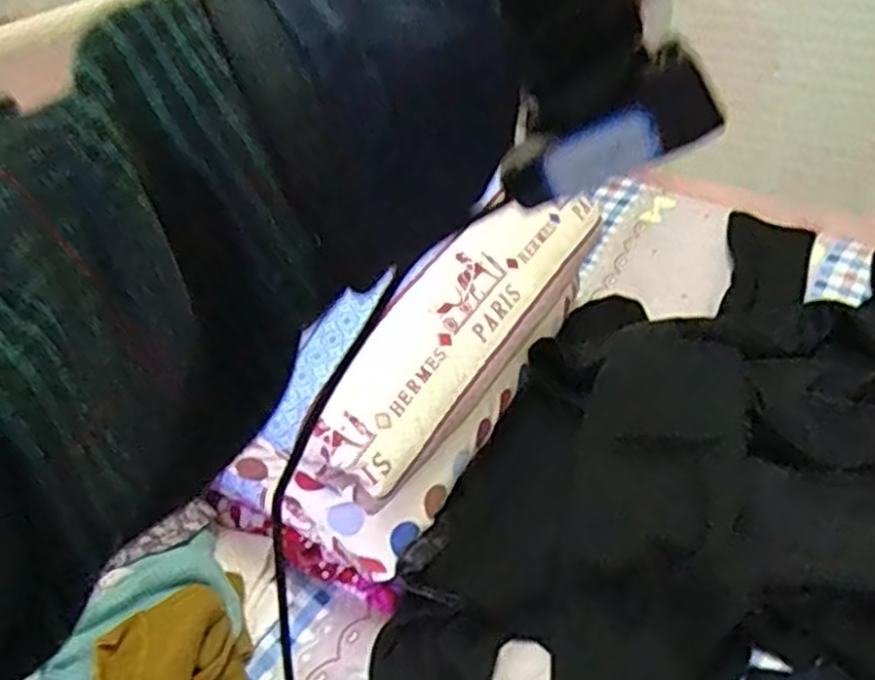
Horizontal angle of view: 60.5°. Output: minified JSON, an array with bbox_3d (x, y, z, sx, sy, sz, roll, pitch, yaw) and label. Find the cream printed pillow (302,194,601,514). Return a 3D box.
[{"bbox_3d":[0.052,-0.037,0.976,0.124,0.127,0.598,21,48,29],"label":"cream printed pillow"}]

